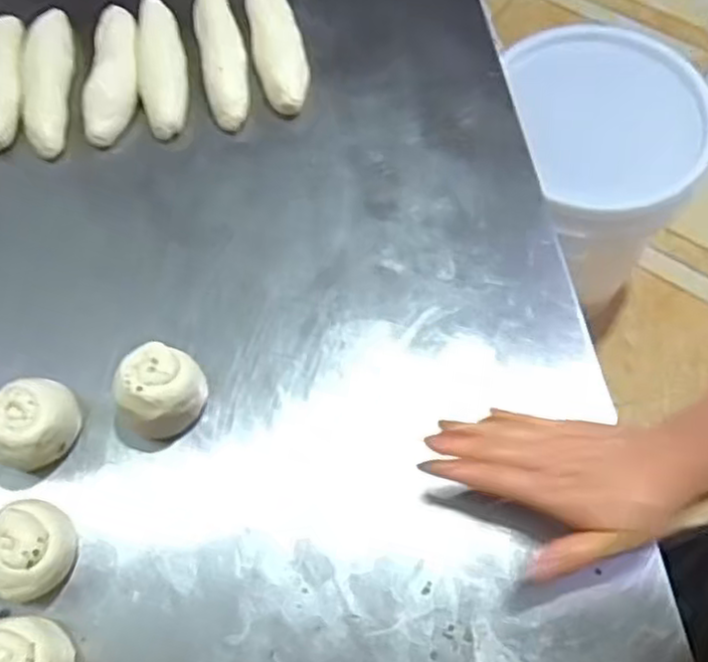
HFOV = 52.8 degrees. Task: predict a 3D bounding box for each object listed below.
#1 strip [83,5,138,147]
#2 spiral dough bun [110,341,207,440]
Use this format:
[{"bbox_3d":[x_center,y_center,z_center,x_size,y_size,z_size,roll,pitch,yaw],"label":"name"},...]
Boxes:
[{"bbox_3d":[-0.222,-0.241,0.663,0.049,0.037,0.151,-5,65,2],"label":"strip"},{"bbox_3d":[-0.132,0.041,0.495,0.056,0.048,0.052,-1,65,3],"label":"spiral dough bun"}]

